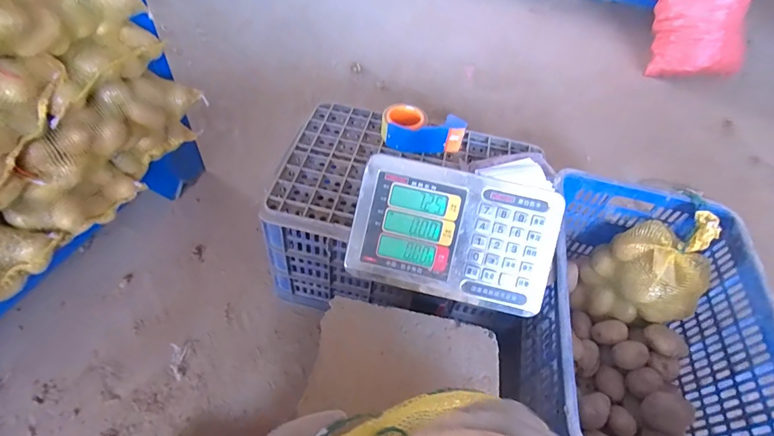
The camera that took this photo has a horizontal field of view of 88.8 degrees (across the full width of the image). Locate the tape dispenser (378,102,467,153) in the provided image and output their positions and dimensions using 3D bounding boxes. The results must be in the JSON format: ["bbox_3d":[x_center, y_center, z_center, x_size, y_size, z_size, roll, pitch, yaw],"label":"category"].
[{"bbox_3d":[0.069,-0.171,0.768,0.160,0.051,0.082,9,52,0],"label":"tape dispenser"}]

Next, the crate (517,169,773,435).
[{"bbox_3d":[0.431,0.201,0.706,0.345,0.256,0.512,14,52,4],"label":"crate"}]

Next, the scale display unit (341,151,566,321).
[{"bbox_3d":[0.086,0.022,0.533,0.252,0.075,0.160,13,94,5],"label":"scale display unit"}]

